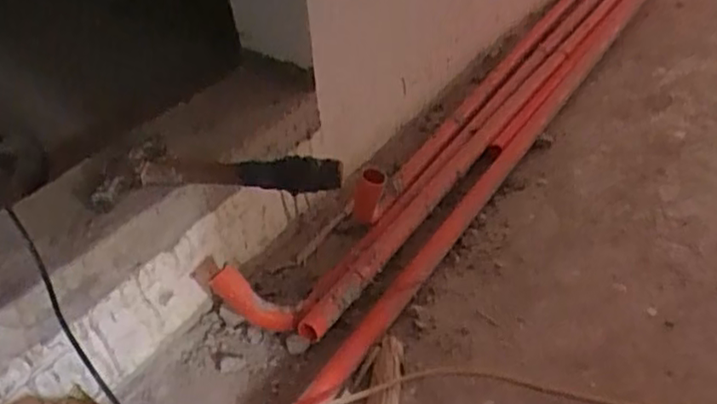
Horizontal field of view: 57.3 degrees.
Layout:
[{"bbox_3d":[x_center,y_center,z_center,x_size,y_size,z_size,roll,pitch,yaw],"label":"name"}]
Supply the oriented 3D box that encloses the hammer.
[{"bbox_3d":[-0.161,-0.039,0.776,0.285,0.049,0.116,-8,36,-3],"label":"hammer"}]

